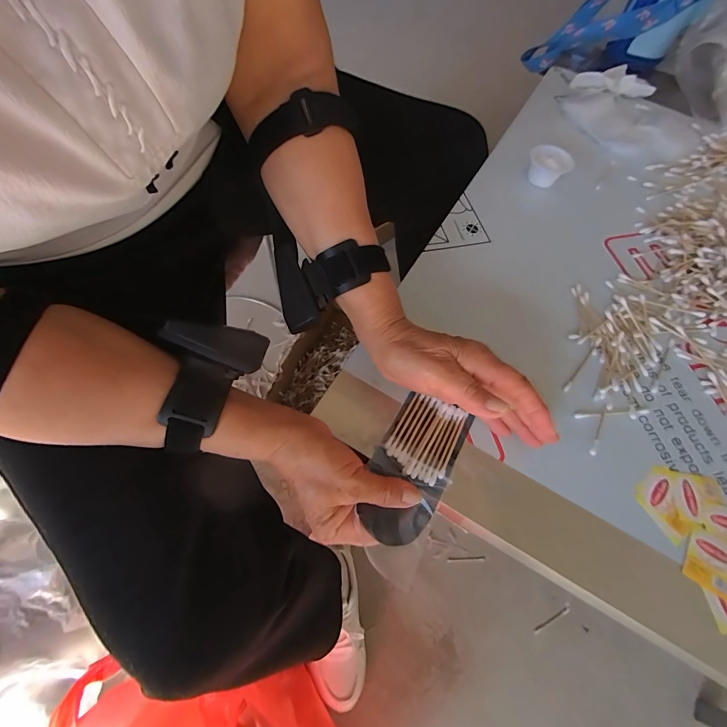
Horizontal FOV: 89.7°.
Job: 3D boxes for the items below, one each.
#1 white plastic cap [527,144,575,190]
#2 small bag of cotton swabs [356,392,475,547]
[{"bbox_3d":[0.235,-0.253,0.470,0.047,0.031,0.047,1,64,-3],"label":"white plastic cap"},{"bbox_3d":[0.040,0.082,0.297,0.062,0.010,0.122,26,61,9],"label":"small bag of cotton swabs"}]

